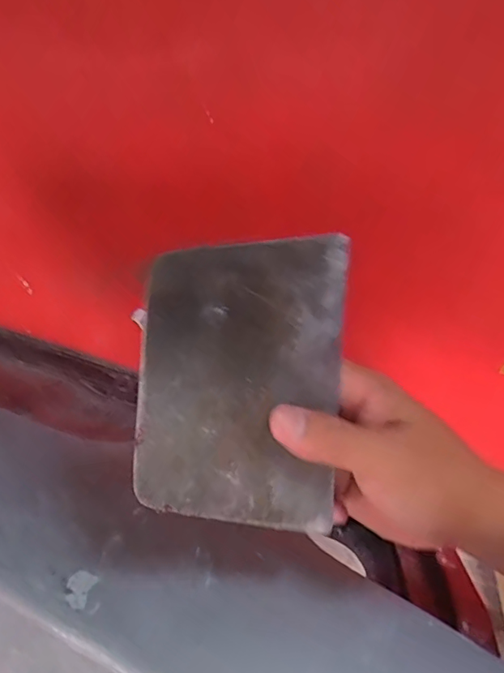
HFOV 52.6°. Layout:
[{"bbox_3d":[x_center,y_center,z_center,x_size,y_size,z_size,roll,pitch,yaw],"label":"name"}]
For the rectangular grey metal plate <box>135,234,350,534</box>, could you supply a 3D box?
[{"bbox_3d":[-0.003,0.020,0.238,0.093,0.132,0.004,5,-1,-14],"label":"rectangular grey metal plate"}]

